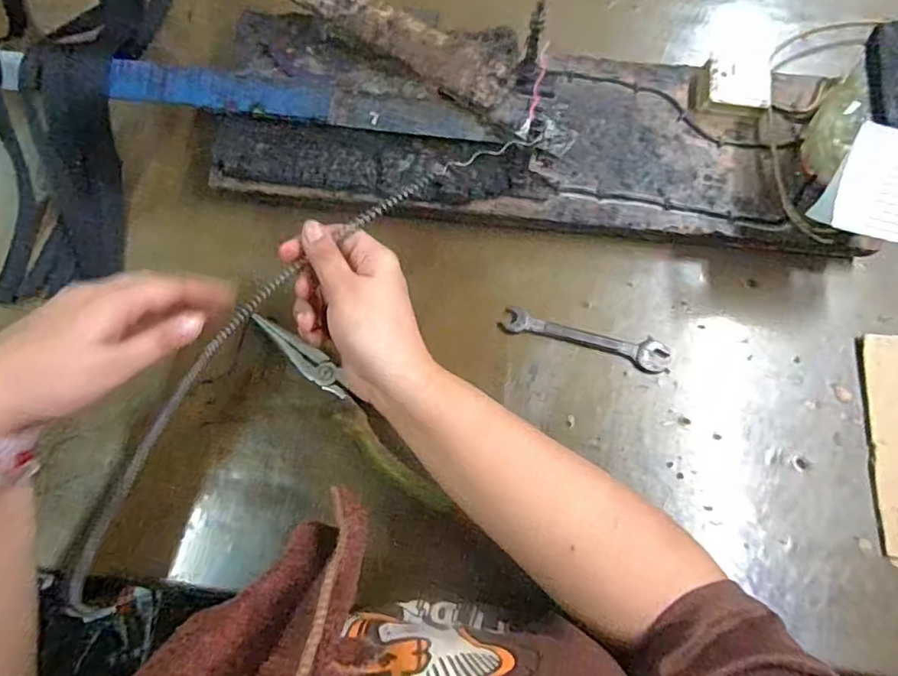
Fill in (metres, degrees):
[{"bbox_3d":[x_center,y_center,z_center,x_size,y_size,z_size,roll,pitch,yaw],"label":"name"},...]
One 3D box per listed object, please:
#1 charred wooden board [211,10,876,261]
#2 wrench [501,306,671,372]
[{"bbox_3d":[0.058,-0.162,0.431,0.446,0.050,0.159,4,77,-3],"label":"charred wooden board"},{"bbox_3d":[0.105,0.001,0.440,0.127,0.007,0.022,14,76,4],"label":"wrench"}]

